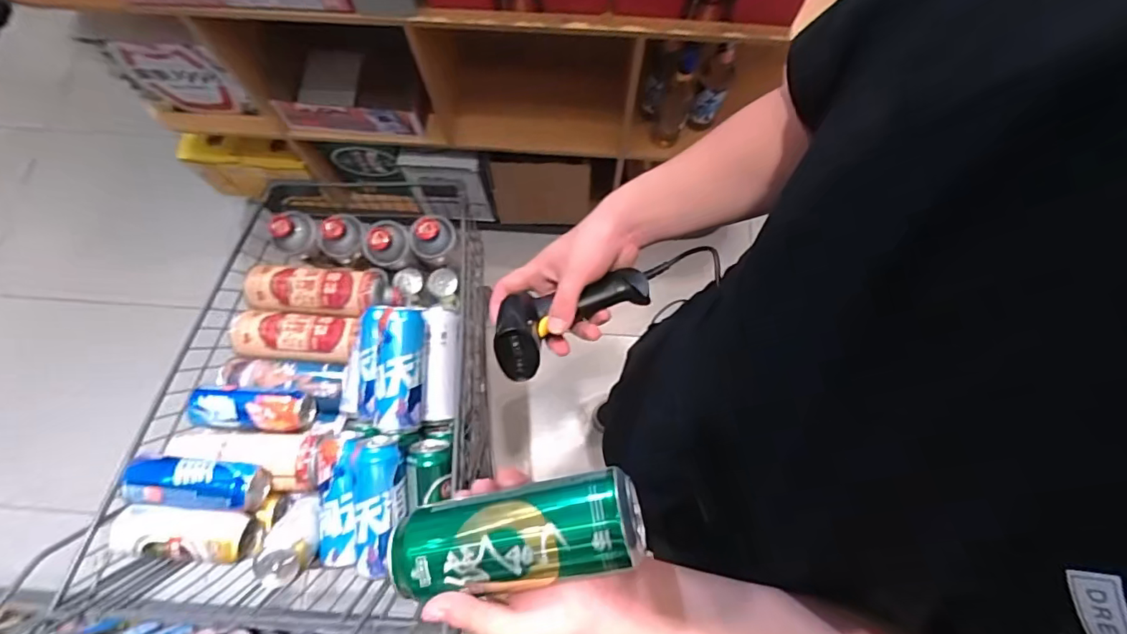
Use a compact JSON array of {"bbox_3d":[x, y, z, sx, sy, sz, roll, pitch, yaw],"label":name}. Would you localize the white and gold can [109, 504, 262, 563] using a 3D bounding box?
[{"bbox_3d":[-0.509,0.287,0.691,0.170,0.058,0.063,5,74,3],"label":"white and gold can"}]

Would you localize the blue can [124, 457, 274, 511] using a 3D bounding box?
[{"bbox_3d":[-0.499,0.224,0.696,0.162,0.059,0.061,3,74,3],"label":"blue can"}]

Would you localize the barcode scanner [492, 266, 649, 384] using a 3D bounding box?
[{"bbox_3d":[0.006,-0.008,0.486,0.160,0.053,0.073,-25,74,-11],"label":"barcode scanner"}]

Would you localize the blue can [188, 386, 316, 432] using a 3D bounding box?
[{"bbox_3d":[-0.478,0.141,0.795,0.168,0.063,0.061,4,74,3],"label":"blue can"}]

